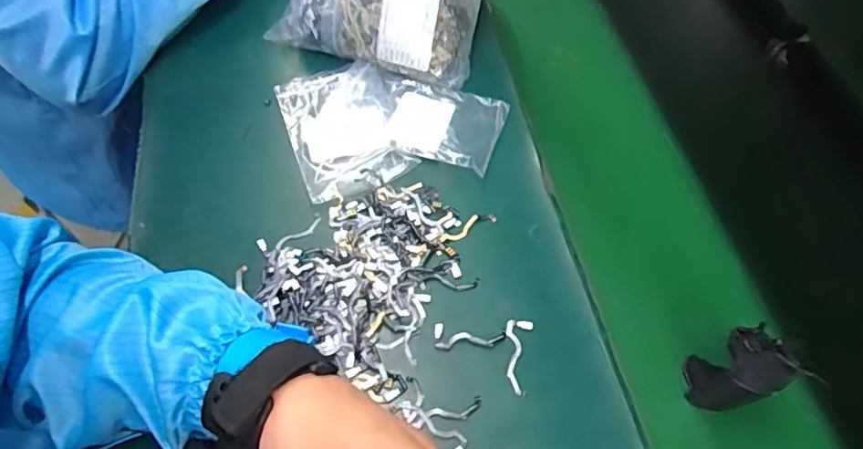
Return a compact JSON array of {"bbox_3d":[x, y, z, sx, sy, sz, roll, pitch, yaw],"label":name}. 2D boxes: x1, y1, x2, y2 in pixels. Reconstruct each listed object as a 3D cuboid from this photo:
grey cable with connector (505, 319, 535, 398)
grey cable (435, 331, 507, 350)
[{"bbox_3d":[0.060,0.092,0.391,0.019,0.004,0.053,11,57,4],"label":"grey cable with connector"},{"bbox_3d":[0.028,0.081,0.394,0.050,0.004,0.011,-2,57,-4],"label":"grey cable"}]

